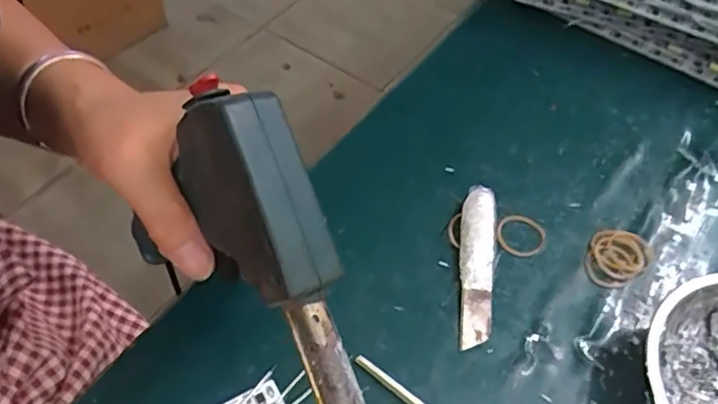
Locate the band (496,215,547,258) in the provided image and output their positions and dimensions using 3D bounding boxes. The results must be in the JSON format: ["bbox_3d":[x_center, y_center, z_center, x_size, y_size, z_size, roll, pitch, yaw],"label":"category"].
[{"bbox_3d":[0.104,0.022,0.376,0.031,0.004,0.031,1,61,-2],"label":"band"}]

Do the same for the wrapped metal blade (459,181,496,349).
[{"bbox_3d":[0.072,0.037,0.355,0.022,0.019,0.104,8,53,1],"label":"wrapped metal blade"}]

